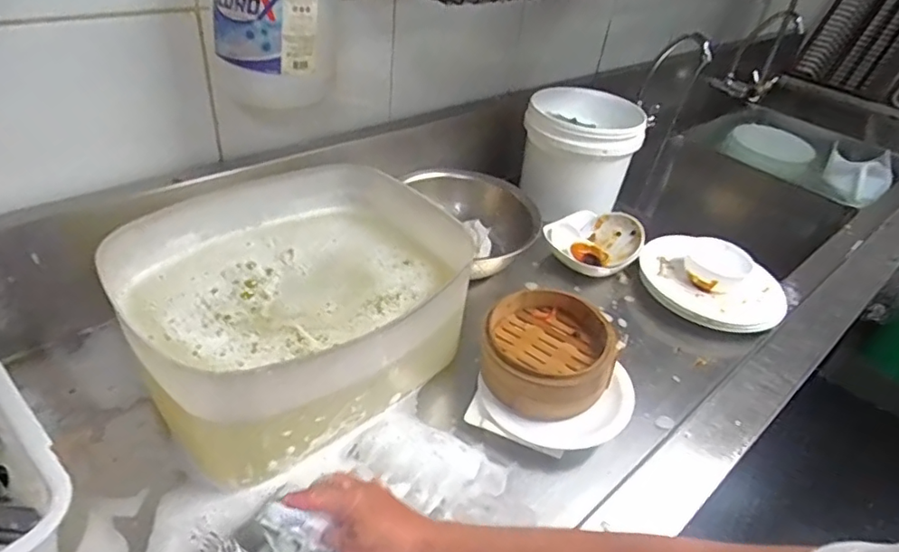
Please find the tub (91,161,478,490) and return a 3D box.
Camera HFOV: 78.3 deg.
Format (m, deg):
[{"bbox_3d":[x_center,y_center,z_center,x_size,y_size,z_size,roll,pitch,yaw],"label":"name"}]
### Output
[{"bbox_3d":[-0.189,0.041,0.689,0.319,0.194,0.371,29,43,25],"label":"tub"}]

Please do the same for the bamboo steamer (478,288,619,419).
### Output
[{"bbox_3d":[0.123,0.093,0.694,0.155,0.073,0.150,5,38,-4],"label":"bamboo steamer"}]

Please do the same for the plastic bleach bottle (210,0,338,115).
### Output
[{"bbox_3d":[-0.198,-0.325,0.628,0.139,0.279,0.120,-6,40,-17],"label":"plastic bleach bottle"}]

